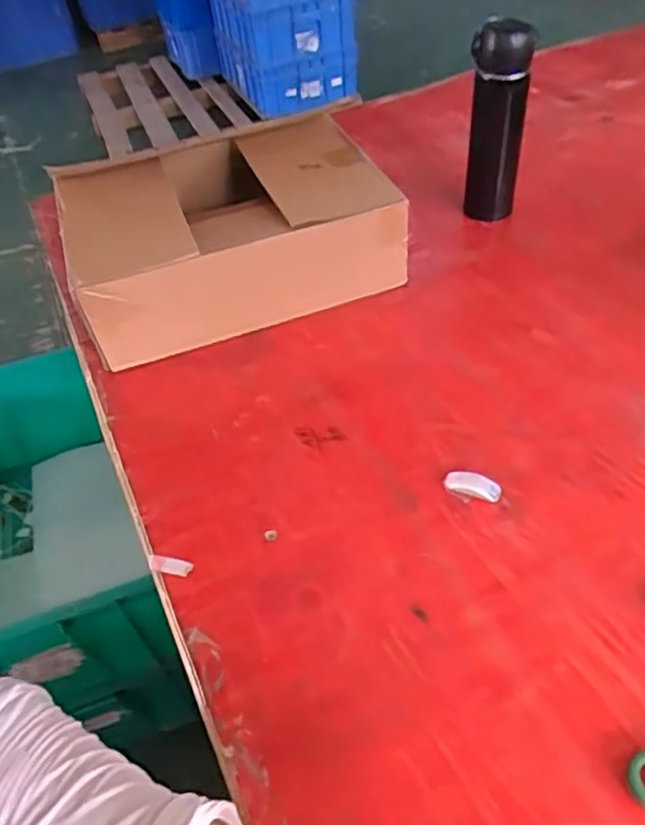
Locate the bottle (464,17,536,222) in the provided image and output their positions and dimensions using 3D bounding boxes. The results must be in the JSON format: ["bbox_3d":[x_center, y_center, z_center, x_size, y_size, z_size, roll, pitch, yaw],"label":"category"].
[{"bbox_3d":[0.208,-0.341,0.784,0.060,0.234,0.054,10,48,15],"label":"bottle"}]

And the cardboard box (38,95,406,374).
[{"bbox_3d":[-0.108,-0.205,0.742,0.339,0.128,0.283,-18,47,-11],"label":"cardboard box"}]

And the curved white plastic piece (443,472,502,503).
[{"bbox_3d":[0.125,0.060,0.545,0.046,0.009,0.019,12,49,17],"label":"curved white plastic piece"}]

